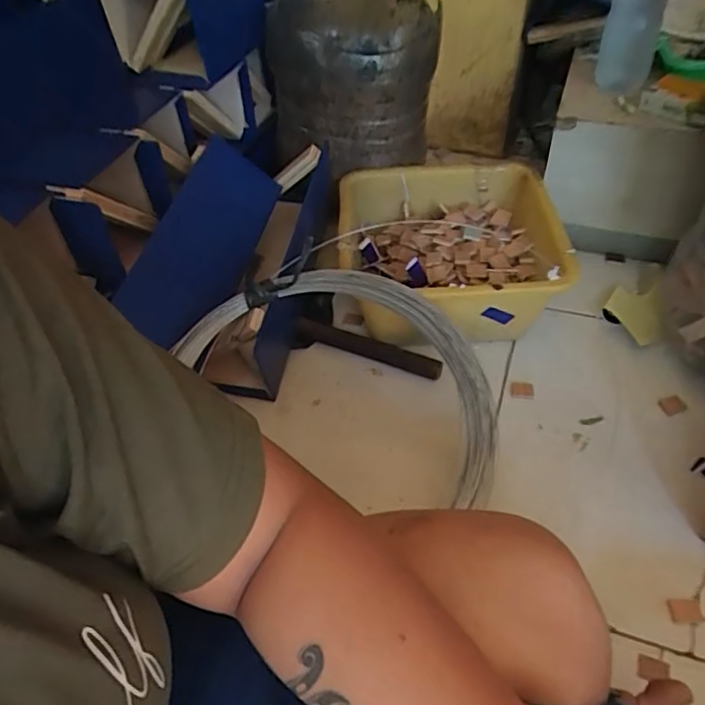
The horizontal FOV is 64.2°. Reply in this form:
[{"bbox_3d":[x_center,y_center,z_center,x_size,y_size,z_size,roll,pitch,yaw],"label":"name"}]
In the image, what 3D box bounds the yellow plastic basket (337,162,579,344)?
[{"bbox_3d":[0.125,-0.114,0.747,0.277,0.133,0.282,-2,47,4],"label":"yellow plastic basket"}]

